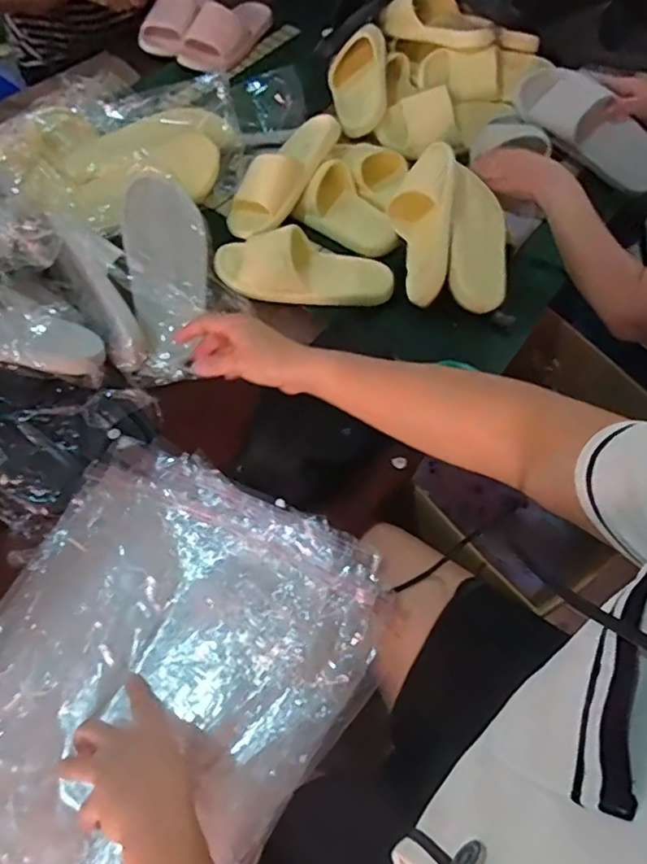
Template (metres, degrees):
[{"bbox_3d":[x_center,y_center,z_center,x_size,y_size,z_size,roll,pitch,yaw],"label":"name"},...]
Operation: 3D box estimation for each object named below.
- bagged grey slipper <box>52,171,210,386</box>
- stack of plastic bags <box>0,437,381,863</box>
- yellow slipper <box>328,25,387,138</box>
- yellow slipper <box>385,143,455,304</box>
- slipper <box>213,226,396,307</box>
[{"bbox_3d":[-0.224,-0.207,0.767,0.182,0.066,0.293,-24,63,-13],"label":"bagged grey slipper"},{"bbox_3d":[-0.164,0.233,0.550,0.346,0.052,0.416,27,64,14],"label":"stack of plastic bags"},{"bbox_3d":[0.067,-0.605,1.007,0.106,0.060,0.203,-20,74,33],"label":"yellow slipper"},{"bbox_3d":[0.133,-0.283,0.791,0.083,0.082,0.224,1,81,0],"label":"yellow slipper"},{"bbox_3d":[-0.030,-0.225,0.795,0.249,0.066,0.100,9,61,5],"label":"slipper"}]

